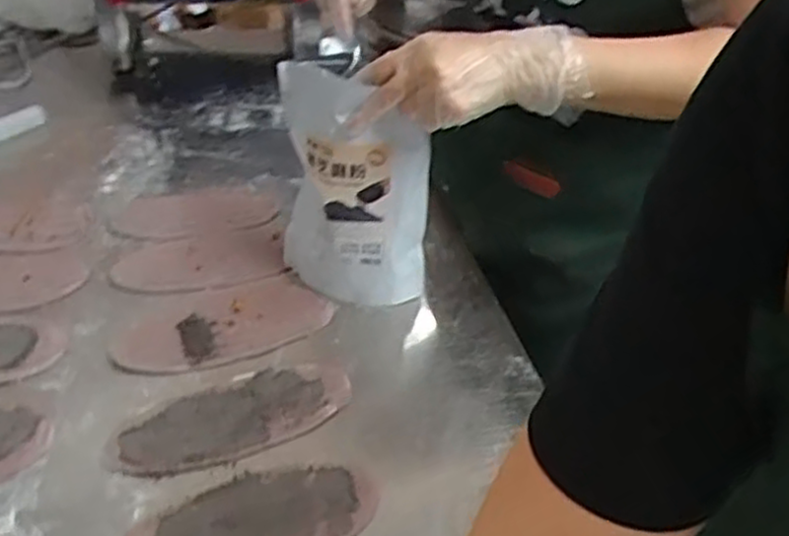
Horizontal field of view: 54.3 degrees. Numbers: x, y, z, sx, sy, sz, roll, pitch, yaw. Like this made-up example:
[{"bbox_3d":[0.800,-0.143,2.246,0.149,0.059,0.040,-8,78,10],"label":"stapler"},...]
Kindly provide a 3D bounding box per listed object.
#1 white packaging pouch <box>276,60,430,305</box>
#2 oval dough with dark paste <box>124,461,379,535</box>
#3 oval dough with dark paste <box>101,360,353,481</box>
[{"bbox_3d":[-0.046,-0.072,0.757,0.157,0.234,0.061,17,37,15],"label":"white packaging pouch"},{"bbox_3d":[-0.106,0.192,0.578,0.190,0.007,0.091,-15,41,-27],"label":"oval dough with dark paste"},{"bbox_3d":[-0.136,0.129,0.665,0.211,0.008,0.087,-16,41,-28],"label":"oval dough with dark paste"}]

